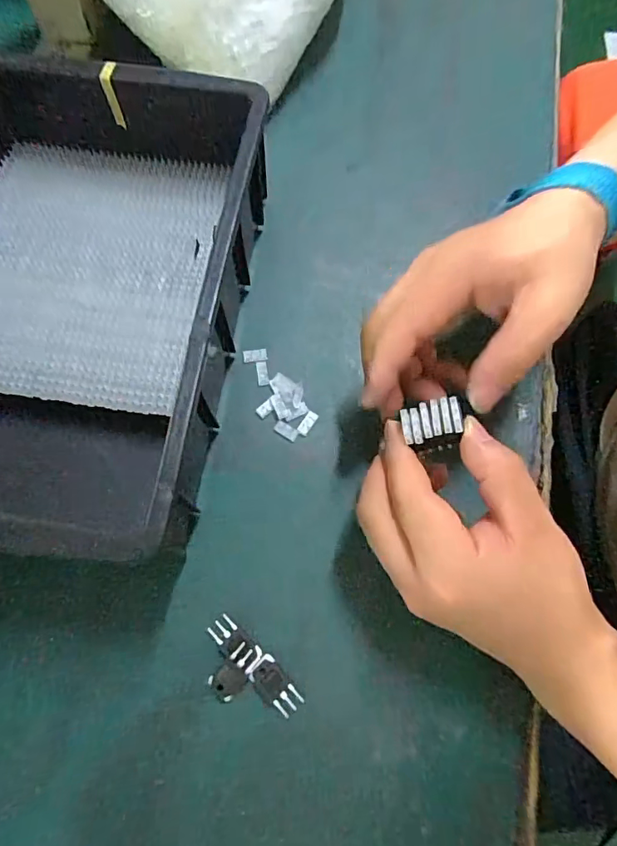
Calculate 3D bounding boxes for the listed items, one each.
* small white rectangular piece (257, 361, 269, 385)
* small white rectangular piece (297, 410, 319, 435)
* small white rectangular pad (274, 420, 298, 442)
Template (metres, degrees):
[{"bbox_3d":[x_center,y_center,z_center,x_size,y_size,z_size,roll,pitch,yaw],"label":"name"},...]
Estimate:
[{"bbox_3d":[-0.030,-0.033,0.325,0.007,0.004,0.017,-8,70,-5],"label":"small white rectangular piece"},{"bbox_3d":[0.000,0.000,0.314,0.007,0.004,0.016,31,71,9],"label":"small white rectangular piece"},{"bbox_3d":[-0.014,0.004,0.312,0.015,0.004,0.008,31,71,10],"label":"small white rectangular pad"}]

